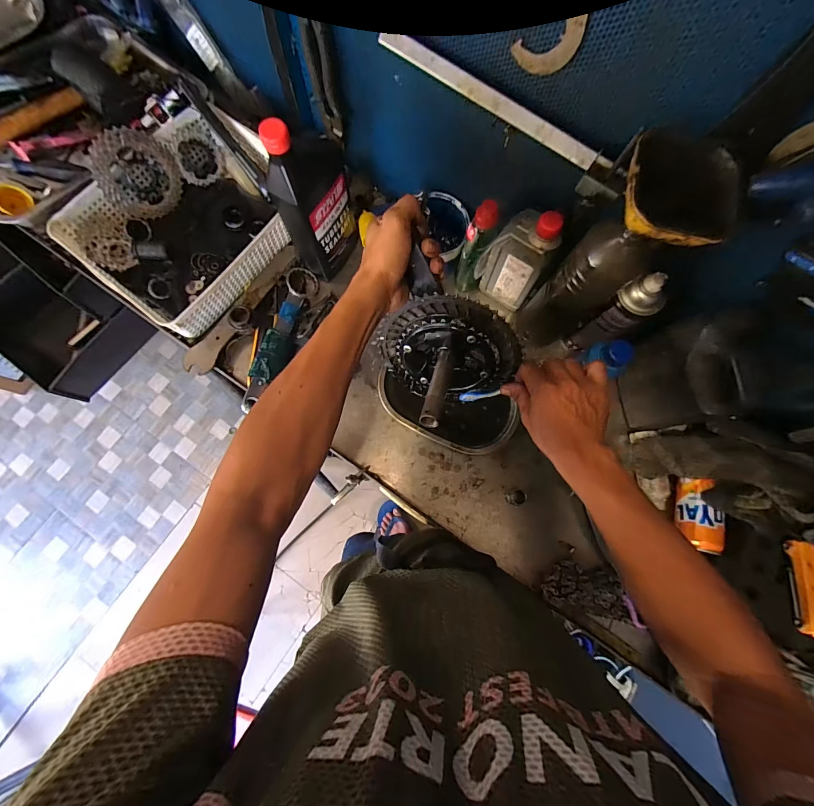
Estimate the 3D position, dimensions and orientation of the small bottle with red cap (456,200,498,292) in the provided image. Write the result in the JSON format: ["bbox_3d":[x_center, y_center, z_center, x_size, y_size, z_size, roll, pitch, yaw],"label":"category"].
[{"bbox_3d":[0.107,-0.236,0.549,0.040,0.160,0.056,17,77,3],"label":"small bottle with red cap"}]

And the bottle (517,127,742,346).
[{"bbox_3d":[0.231,-0.153,0.456,0.096,0.324,0.110,25,78,5],"label":"bottle"}]

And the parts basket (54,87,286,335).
[{"bbox_3d":[-0.343,-0.301,0.574,0.252,0.105,0.321,36,79,7],"label":"parts basket"}]

